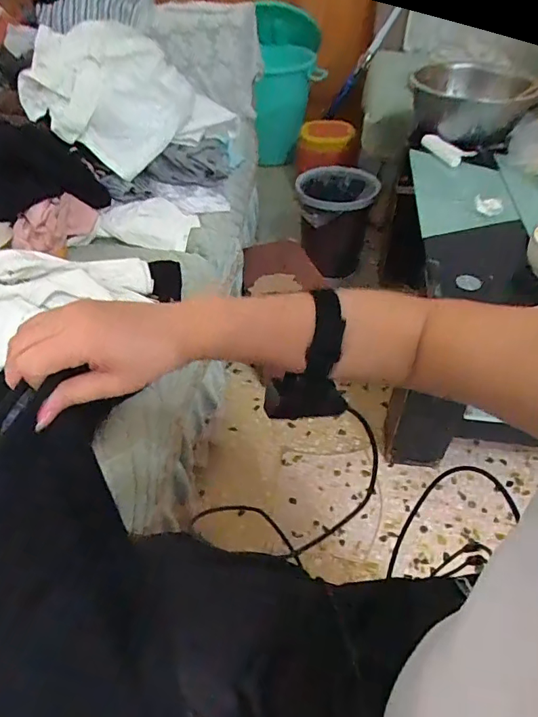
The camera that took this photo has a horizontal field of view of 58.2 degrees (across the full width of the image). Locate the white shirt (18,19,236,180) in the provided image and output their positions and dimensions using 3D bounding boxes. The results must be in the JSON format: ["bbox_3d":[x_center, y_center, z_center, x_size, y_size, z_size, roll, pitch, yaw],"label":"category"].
[{"bbox_3d":[-0.300,-0.557,1.005,0.288,0.208,0.273,25,51,23],"label":"white shirt"}]

